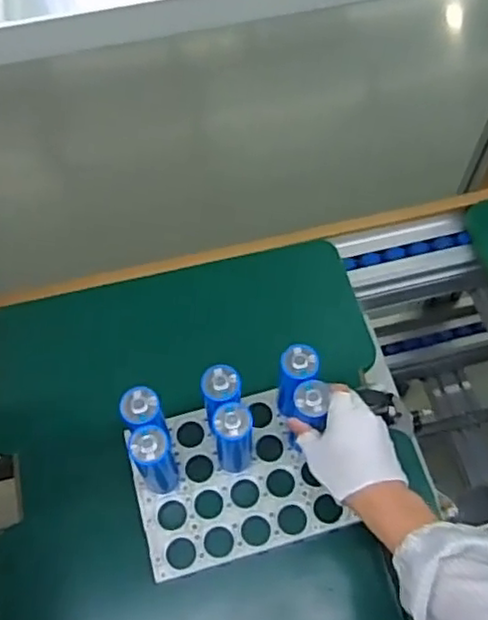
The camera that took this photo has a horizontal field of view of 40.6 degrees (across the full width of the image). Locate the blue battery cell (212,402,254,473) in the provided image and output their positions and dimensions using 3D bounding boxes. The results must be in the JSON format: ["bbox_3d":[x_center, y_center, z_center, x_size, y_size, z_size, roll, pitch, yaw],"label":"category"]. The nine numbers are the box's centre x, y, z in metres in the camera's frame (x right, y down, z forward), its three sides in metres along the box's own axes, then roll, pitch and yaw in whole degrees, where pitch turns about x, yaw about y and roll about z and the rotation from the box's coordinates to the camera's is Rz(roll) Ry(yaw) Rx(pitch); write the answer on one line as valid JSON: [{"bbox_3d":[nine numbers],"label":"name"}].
[{"bbox_3d":[-0.010,0.141,0.712,0.039,0.133,0.039,0,61,0],"label":"blue battery cell"}]

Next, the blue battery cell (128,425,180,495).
[{"bbox_3d":[-0.093,0.161,0.700,0.038,0.126,0.037,0,61,0],"label":"blue battery cell"}]

